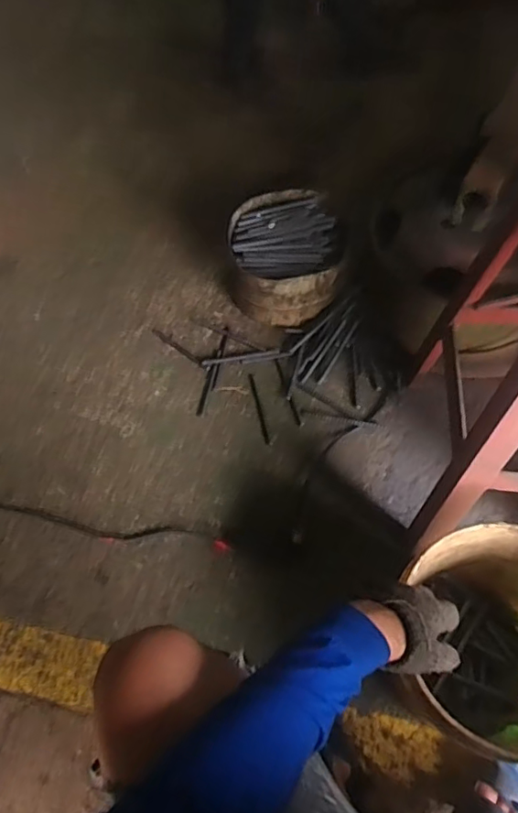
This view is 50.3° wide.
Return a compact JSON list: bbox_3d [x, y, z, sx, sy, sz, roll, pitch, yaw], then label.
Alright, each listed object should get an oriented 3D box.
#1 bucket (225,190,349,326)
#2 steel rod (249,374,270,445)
[{"bbox_3d":[0.066,-0.357,1.340,0.260,0.190,0.271,-1,60,2],"label":"bucket"},{"bbox_3d":[0.001,0.002,1.236,0.012,0.004,0.184,-12,60,-3],"label":"steel rod"}]

